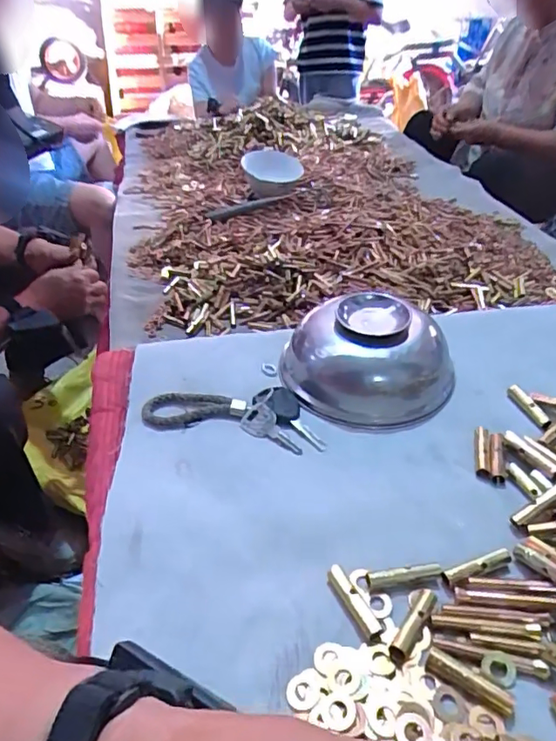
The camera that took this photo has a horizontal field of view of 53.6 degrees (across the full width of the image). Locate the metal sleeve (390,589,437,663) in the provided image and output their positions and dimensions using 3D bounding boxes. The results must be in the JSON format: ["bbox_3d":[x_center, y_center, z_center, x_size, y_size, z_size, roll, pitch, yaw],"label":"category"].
[{"bbox_3d":[0.073,0.134,0.292,0.009,0.012,0.044,22,43,27],"label":"metal sleeve"}]

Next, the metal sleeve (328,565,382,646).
[{"bbox_3d":[0.042,0.129,0.306,0.011,0.008,0.044,-18,40,-21],"label":"metal sleeve"}]

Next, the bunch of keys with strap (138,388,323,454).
[{"bbox_3d":[-0.032,0.030,0.421,0.134,0.013,0.058,10,39,14],"label":"bunch of keys with strap"}]

